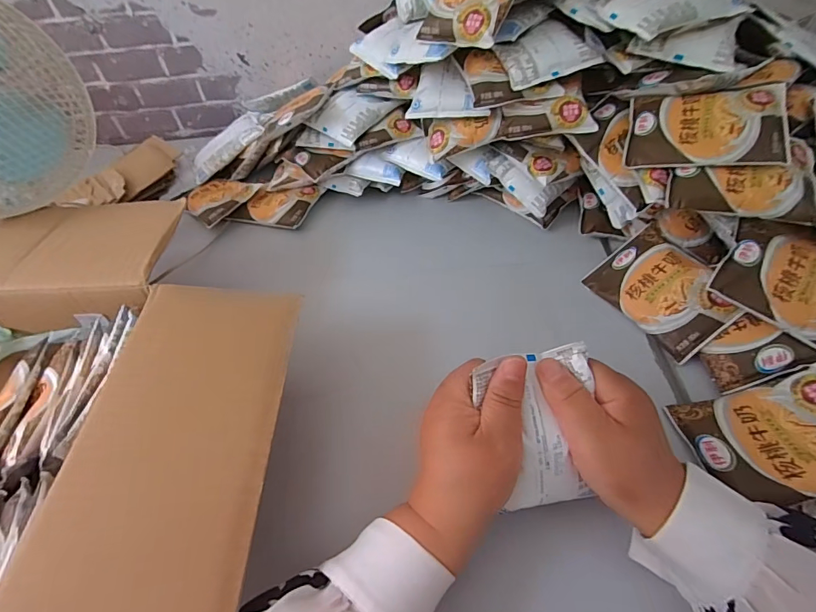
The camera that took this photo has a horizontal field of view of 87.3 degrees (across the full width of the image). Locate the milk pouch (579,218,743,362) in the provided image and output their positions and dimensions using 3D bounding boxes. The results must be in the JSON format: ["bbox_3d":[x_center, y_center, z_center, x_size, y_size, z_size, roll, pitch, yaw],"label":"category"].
[{"bbox_3d":[0.266,-0.021,0.443,0.099,0.024,0.128,-45,51,9],"label":"milk pouch"}]

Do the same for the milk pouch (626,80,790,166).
[{"bbox_3d":[0.290,-0.178,0.417,0.129,0.014,0.095,7,70,25],"label":"milk pouch"}]

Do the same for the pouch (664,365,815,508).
[{"bbox_3d":[0.298,0.105,0.343,0.126,0.018,0.095,-23,43,12],"label":"pouch"}]

